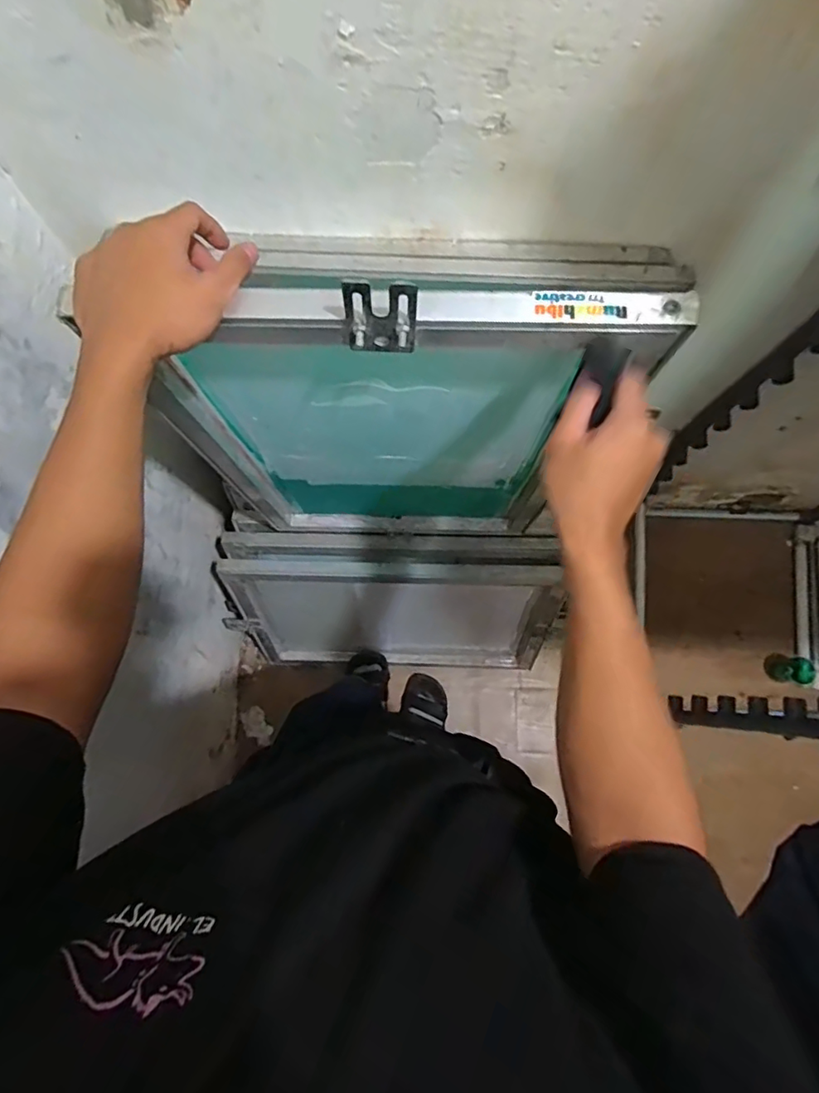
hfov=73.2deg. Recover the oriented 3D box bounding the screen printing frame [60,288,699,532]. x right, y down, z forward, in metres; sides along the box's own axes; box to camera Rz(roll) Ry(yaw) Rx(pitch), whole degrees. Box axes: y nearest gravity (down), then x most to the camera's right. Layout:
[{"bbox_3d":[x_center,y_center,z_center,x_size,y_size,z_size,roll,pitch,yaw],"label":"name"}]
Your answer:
[{"bbox_3d":[-0.019,-0.117,0.717,0.426,0.671,0.055,2,81,-1],"label":"screen printing frame"}]

